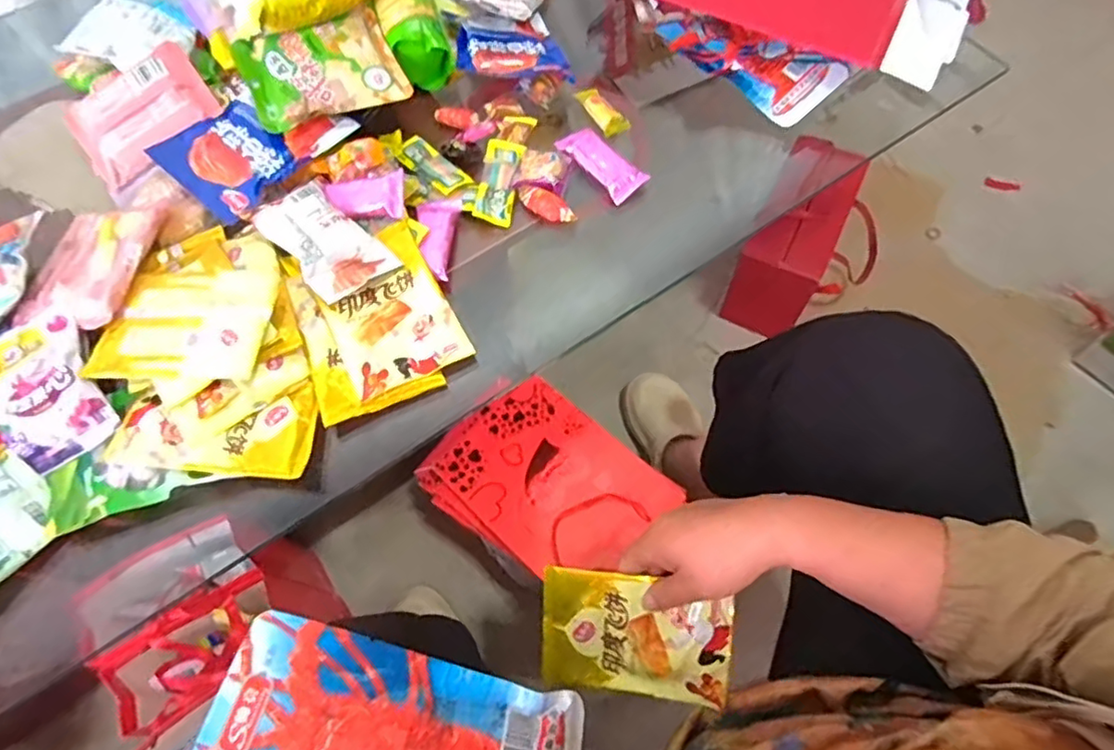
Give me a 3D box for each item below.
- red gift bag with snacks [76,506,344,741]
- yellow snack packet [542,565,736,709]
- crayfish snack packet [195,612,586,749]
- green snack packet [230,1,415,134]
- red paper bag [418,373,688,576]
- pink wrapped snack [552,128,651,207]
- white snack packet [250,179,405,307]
[{"bbox_3d":[-0.414,0.302,0.766,0.192,0.235,0.166,-41,69,-16],"label":"red gift bag with snacks"},{"bbox_3d":[0.065,0.214,0.501,0.151,0.011,0.098,4,95,10],"label":"yellow snack packet"},{"bbox_3d":[-0.080,0.200,0.322,0.196,0.024,0.095,19,65,-5],"label":"crayfish snack packet"},{"bbox_3d":[-0.235,-0.308,0.611,0.145,0.035,0.113,-23,65,-9],"label":"green snack packet"},{"bbox_3d":[-0.021,0.131,0.778,0.284,0.036,0.204,36,66,27],"label":"red paper bag"},{"bbox_3d":[0.044,-0.217,0.625,0.095,0.018,0.041,41,72,19],"label":"pink wrapped snack"},{"bbox_3d":[-0.210,-0.123,0.548,0.118,0.027,0.073,41,72,19],"label":"white snack packet"}]

